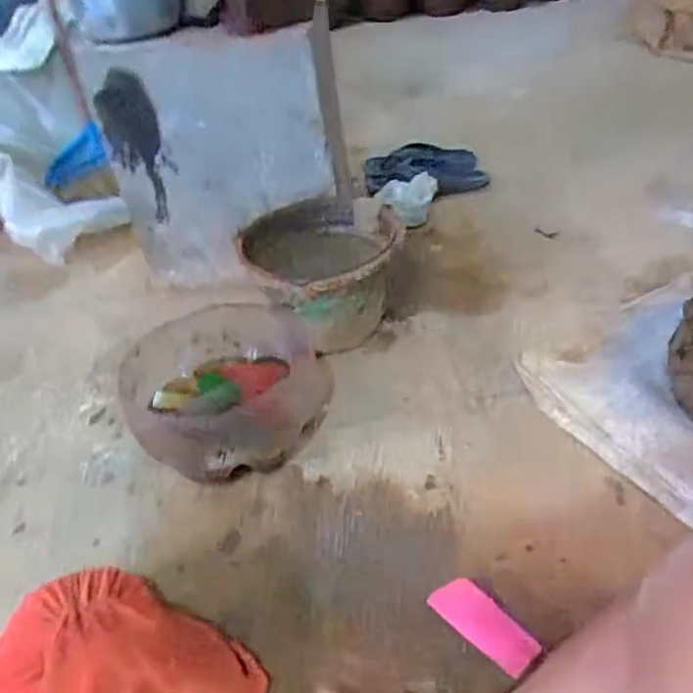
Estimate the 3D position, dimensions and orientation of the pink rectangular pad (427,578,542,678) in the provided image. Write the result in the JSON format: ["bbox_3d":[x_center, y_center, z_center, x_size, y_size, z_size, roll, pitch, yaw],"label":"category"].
[{"bbox_3d":[0.133,0.267,0.638,0.043,0.016,0.106,-32,45,-30],"label":"pink rectangular pad"}]

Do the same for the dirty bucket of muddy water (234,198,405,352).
[{"bbox_3d":[-0.033,-0.114,1.013,0.231,0.137,0.254,-15,38,-10],"label":"dirty bucket of muddy water"}]

